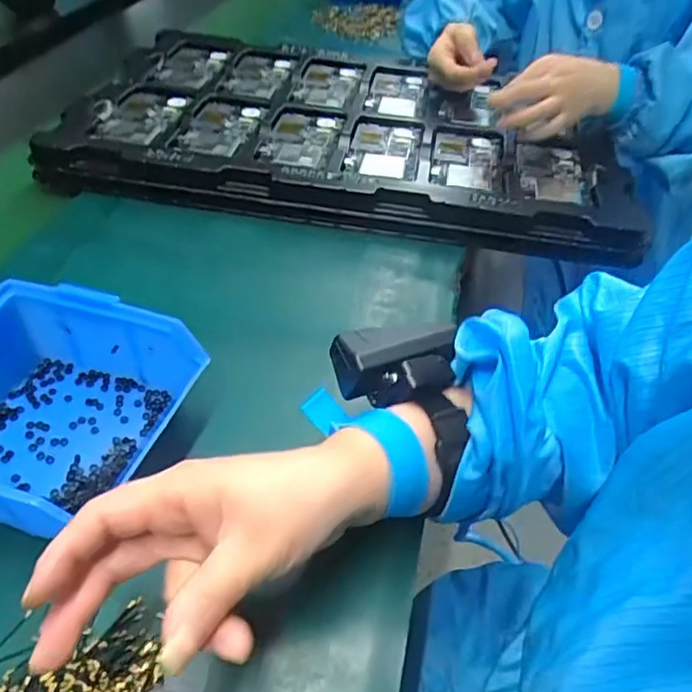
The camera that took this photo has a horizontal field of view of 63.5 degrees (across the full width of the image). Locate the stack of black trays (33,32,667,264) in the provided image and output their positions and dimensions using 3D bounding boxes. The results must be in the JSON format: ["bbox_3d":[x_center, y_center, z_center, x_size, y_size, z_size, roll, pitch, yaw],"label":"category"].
[{"bbox_3d":[0.005,-0.238,0.604,0.543,0.058,0.342,5,45,4],"label":"stack of black trays"}]

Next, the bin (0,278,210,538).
[{"bbox_3d":[-0.171,0.033,0.315,0.147,0.066,0.125,15,47,14],"label":"bin"}]

